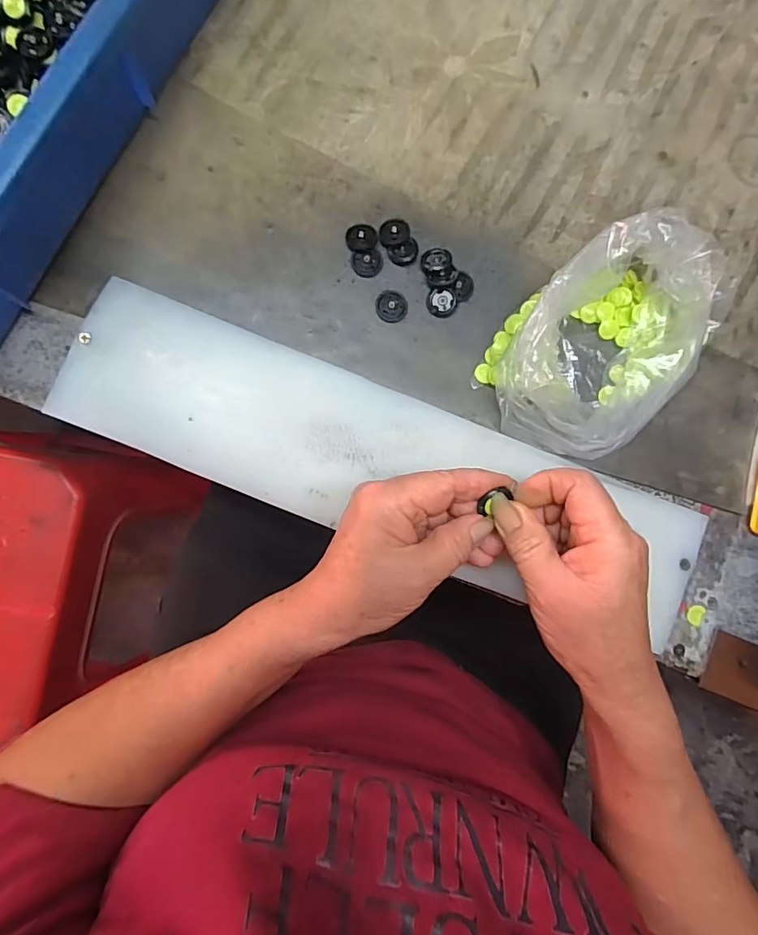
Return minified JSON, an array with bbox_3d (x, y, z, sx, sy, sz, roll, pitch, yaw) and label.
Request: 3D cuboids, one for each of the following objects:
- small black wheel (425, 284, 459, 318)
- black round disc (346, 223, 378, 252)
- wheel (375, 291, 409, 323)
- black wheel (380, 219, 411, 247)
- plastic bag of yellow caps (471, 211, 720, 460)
[{"bbox_3d":[0.041,-0.108,0.324,0.020,0.005,0.019,0,86,-3],"label":"small black wheel"},{"bbox_3d":[-0.011,-0.150,0.324,0.020,0.005,0.017,-8,86,-4],"label":"black round disc"},{"bbox_3d":[0.008,-0.104,0.322,0.020,0.006,0.020,0,86,-3],"label":"wheel"},{"bbox_3d":[0.010,-0.152,0.325,0.018,0.006,0.019,0,86,-3],"label":"black wheel"},{"bbox_3d":[0.143,-0.076,0.303,0.155,0.055,0.107,-37,88,-5],"label":"plastic bag of yellow caps"}]

